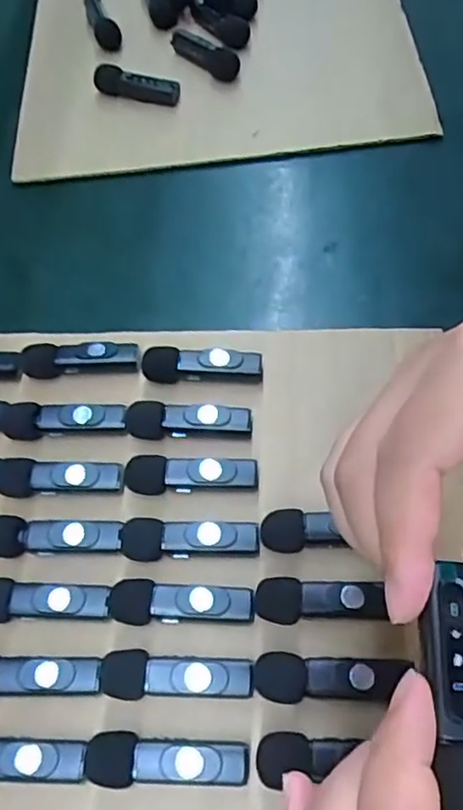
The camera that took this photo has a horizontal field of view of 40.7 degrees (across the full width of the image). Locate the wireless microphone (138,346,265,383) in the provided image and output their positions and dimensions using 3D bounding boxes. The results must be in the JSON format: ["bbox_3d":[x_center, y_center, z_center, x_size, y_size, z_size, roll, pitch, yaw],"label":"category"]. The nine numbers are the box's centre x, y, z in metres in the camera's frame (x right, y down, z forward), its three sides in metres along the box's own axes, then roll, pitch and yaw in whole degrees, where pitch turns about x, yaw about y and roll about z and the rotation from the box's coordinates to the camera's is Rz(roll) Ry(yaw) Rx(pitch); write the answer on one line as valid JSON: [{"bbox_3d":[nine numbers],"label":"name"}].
[{"bbox_3d":[-0.016,-0.022,0.339,0.064,0.016,0.017,-4,61,7],"label":"wireless microphone"}]

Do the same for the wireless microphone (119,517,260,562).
[{"bbox_3d":[-0.020,0.064,0.293,0.065,0.015,0.018,-2,61,8],"label":"wireless microphone"}]

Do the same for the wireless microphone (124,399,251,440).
[{"bbox_3d":[-0.023,0.008,0.322,0.065,0.015,0.018,-1,62,9],"label":"wireless microphone"}]

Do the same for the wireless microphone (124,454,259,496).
[{"bbox_3d":[-0.020,0.035,0.308,0.065,0.017,0.017,-2,61,8],"label":"wireless microphone"}]

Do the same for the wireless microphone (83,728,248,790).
[{"bbox_3d":[-0.026,0.142,0.250,0.064,0.016,0.019,-2,61,8],"label":"wireless microphone"}]

